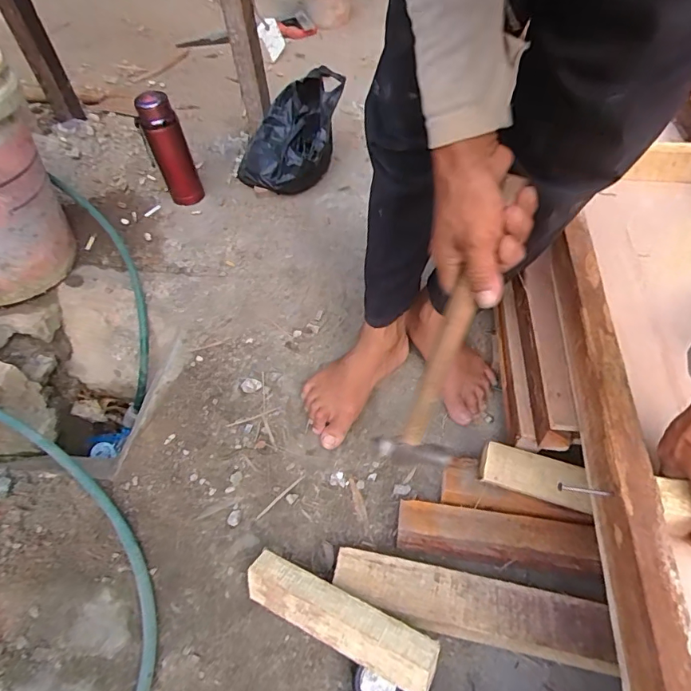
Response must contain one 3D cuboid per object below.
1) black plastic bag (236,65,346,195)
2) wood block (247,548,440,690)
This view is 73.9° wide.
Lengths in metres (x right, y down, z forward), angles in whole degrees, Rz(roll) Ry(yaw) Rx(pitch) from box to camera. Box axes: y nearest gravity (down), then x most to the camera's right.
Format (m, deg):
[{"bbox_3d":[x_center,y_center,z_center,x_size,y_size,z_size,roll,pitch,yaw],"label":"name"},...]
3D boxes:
[{"bbox_3d":[-0.136,-0.502,1.084,0.190,0.201,0.230,35,62,23],"label":"black plastic bag"},{"bbox_3d":[-0.011,0.311,0.527,0.229,0.062,0.055,21,57,17],"label":"wood block"}]

